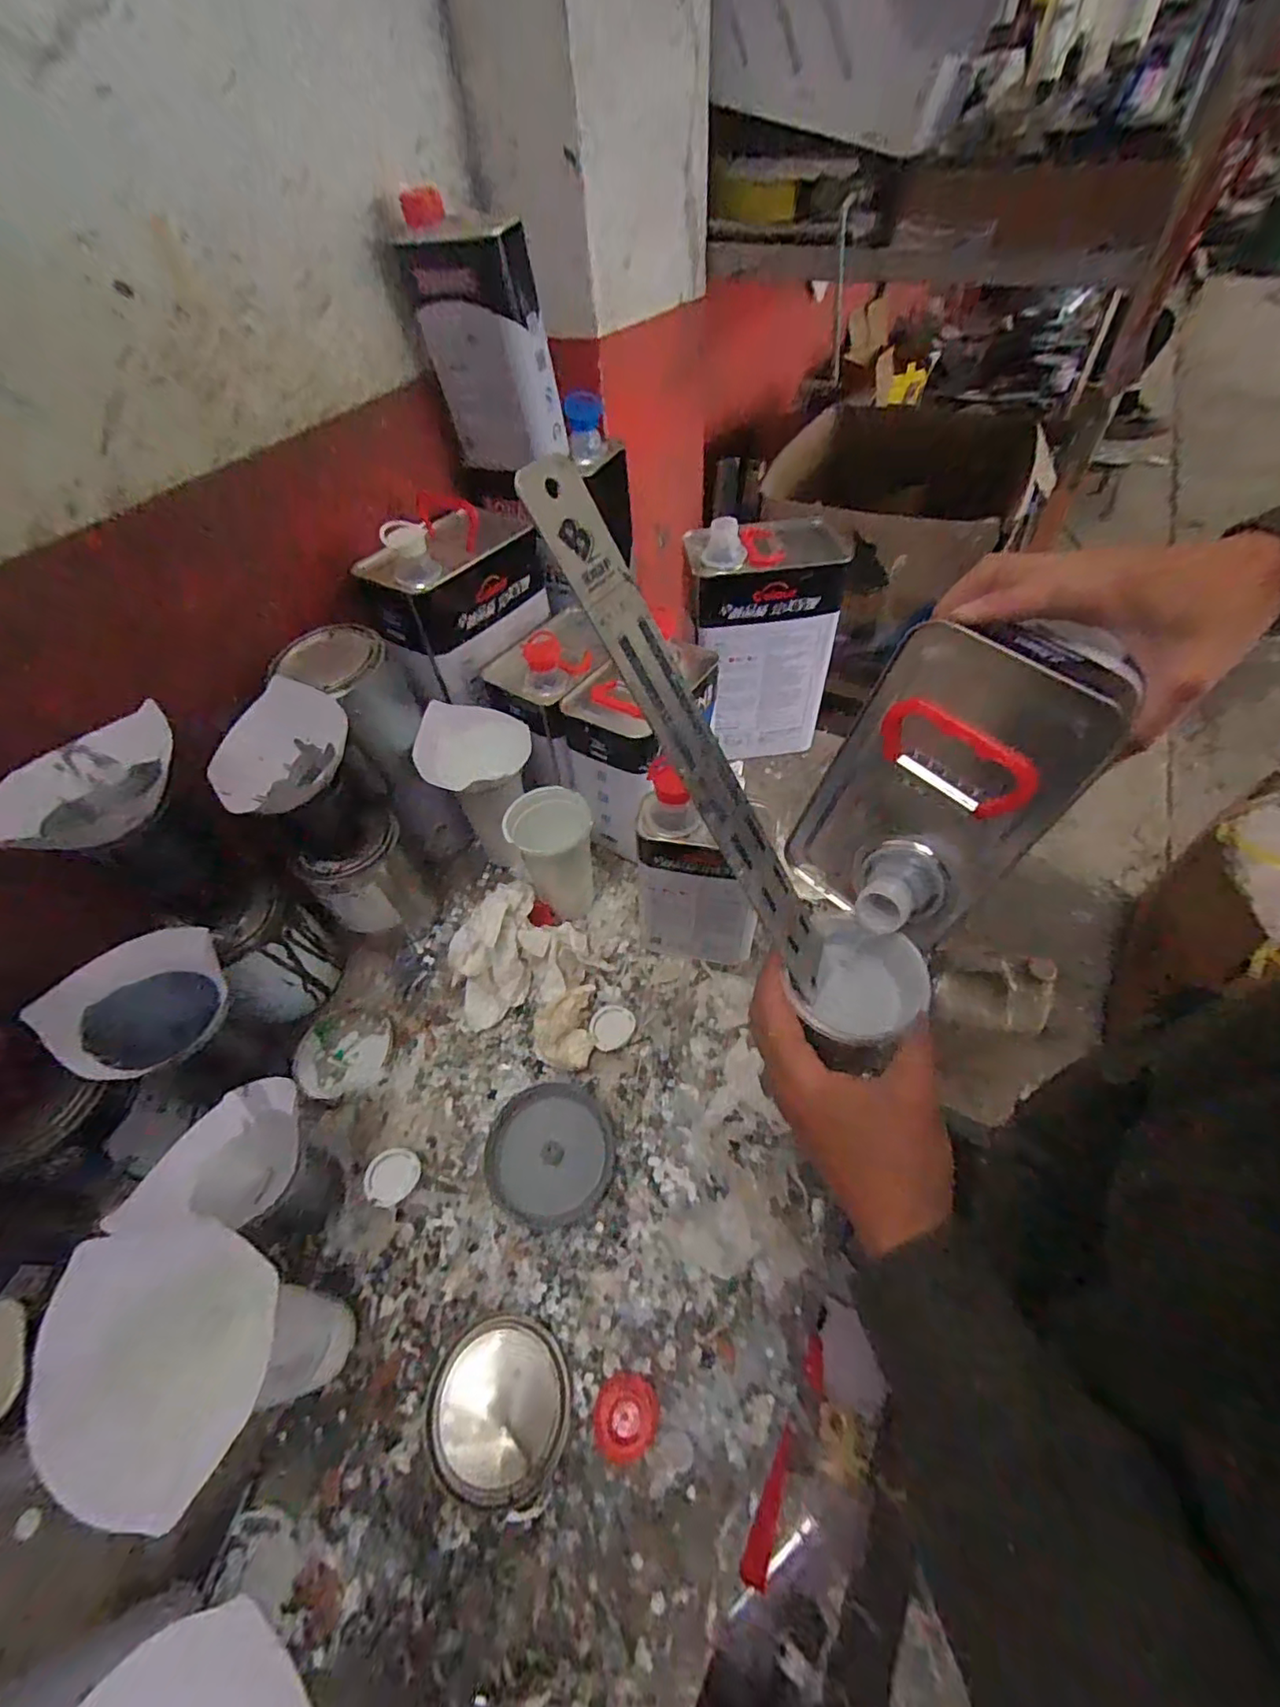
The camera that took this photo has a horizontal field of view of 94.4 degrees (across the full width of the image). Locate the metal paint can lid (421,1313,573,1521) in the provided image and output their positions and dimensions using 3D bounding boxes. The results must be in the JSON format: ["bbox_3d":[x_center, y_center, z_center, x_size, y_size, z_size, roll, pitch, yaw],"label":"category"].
[{"bbox_3d":[-0.099,0.380,0.409,0.097,0.010,0.094,-2,52,2],"label":"metal paint can lid"}]

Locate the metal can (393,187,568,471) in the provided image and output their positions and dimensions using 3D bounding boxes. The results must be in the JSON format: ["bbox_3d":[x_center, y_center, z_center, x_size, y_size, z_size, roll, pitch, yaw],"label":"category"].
[{"bbox_3d":[-0.146,-0.477,0.564,0.126,0.183,0.048,13,54,14],"label":"metal can"}]

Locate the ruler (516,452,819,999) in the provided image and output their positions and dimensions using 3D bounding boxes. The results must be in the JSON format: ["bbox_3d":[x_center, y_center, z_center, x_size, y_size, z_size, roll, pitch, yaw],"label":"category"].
[{"bbox_3d":[0.030,-0.039,0.276,0.005,0.271,0.033,1,42,50],"label":"ruler"}]

